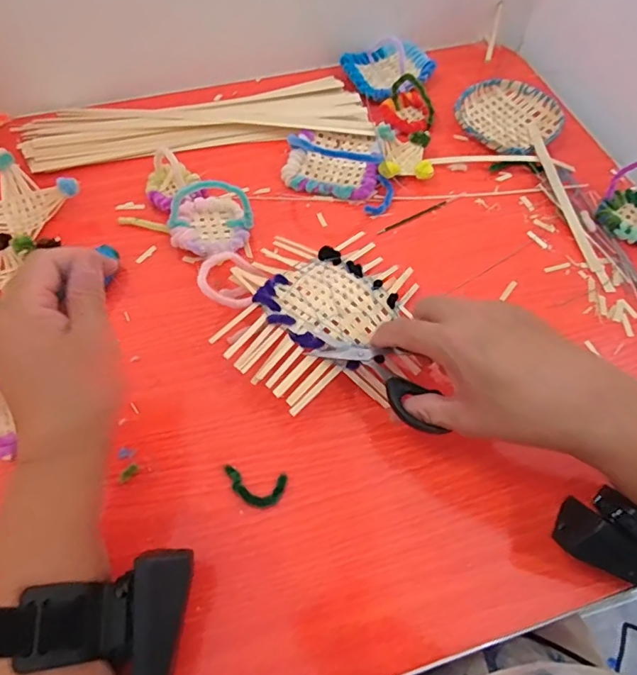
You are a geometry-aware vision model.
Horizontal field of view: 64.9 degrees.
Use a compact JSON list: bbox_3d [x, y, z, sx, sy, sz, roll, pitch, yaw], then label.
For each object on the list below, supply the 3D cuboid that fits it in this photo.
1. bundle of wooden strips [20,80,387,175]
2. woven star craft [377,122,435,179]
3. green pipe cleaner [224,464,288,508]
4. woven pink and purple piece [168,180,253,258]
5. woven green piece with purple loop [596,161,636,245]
[{"bbox_3d":[-0.129,-0.228,0.532,0.360,0.010,0.100,-10,61,-7],"label":"bundle of wooden strips"},{"bbox_3d":[0.087,-0.183,0.504,0.053,0.023,0.064,0,61,-2],"label":"woven star craft"},{"bbox_3d":[-0.046,0.104,0.347,0.044,0.007,0.023,9,61,4],"label":"green pipe cleaner"},{"bbox_3d":[-0.097,-0.110,0.443,0.072,0.058,0.066,1,61,-1],"label":"woven pink and purple piece"},{"bbox_3d":[0.302,-0.128,0.458,0.066,0.059,0.061,35,65,16],"label":"woven green piece with purple loop"}]

